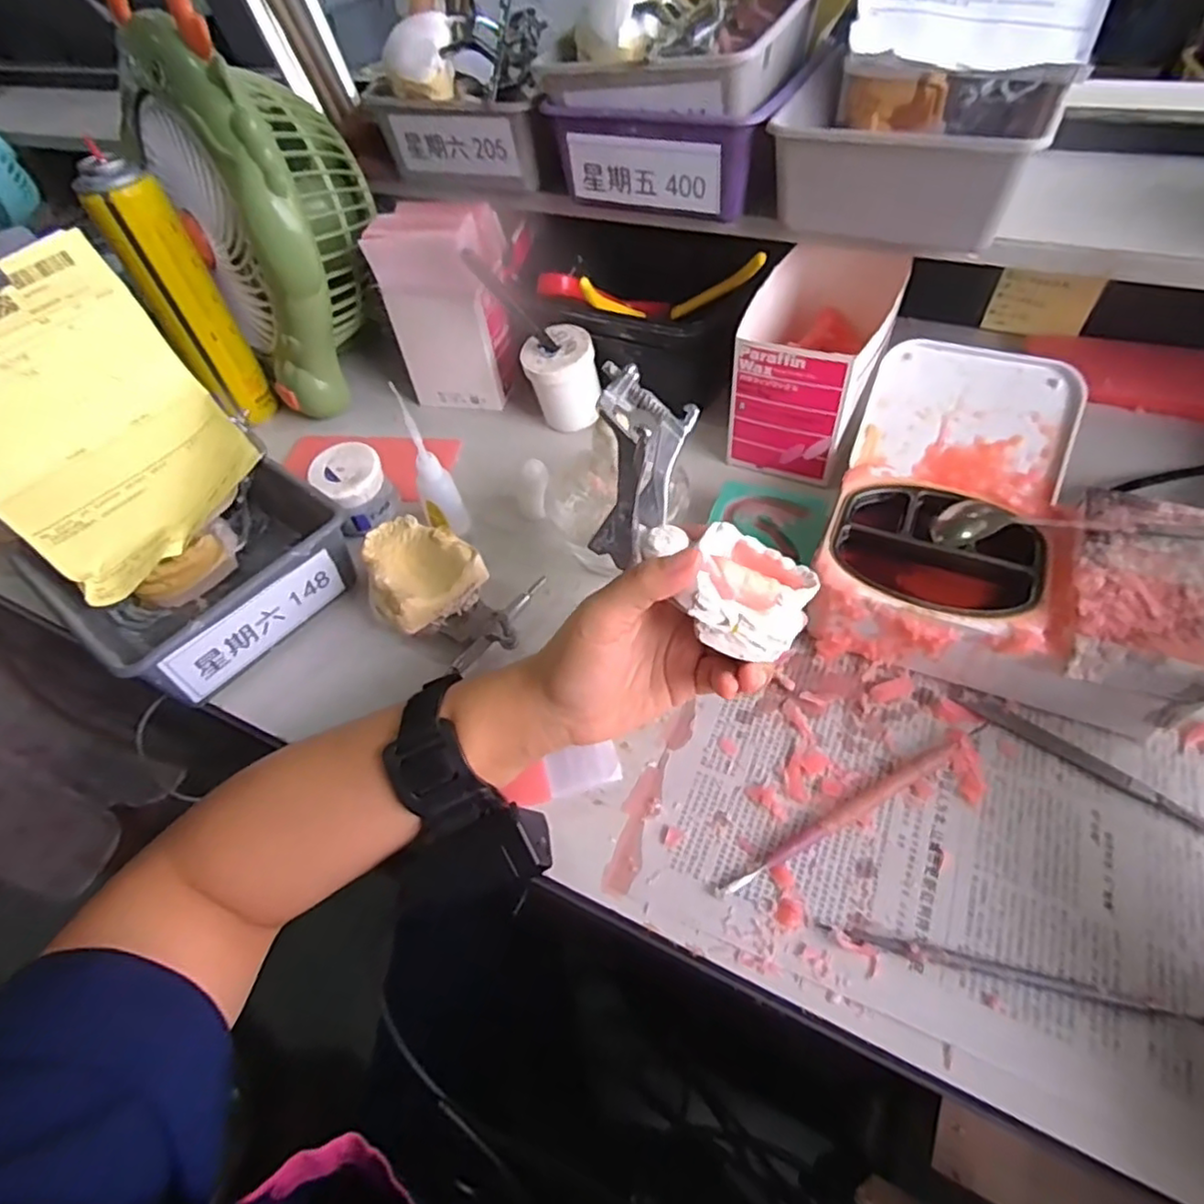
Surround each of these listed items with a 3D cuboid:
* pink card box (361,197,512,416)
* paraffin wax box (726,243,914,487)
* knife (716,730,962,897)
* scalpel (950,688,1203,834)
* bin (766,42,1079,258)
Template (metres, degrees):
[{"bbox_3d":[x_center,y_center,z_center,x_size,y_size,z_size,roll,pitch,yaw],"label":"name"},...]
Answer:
[{"bbox_3d":[-0.123,-0.240,0.536,0.095,0.143,0.068,-2,52,6],"label":"pink card box"},{"bbox_3d":[0.162,-0.189,0.496,0.090,0.094,0.173,17,57,18],"label":"paraffin wax box"},{"bbox_3d":[0.127,0.106,0.335,0.156,0.008,0.011,-28,54,-14],"label":"knife"},{"bbox_3d":[0.250,0.082,0.341,0.131,0.012,0.012,33,62,20],"label":"scalpel"},{"bbox_3d":[0.193,-0.292,0.421,0.150,0.073,0.137,19,57,21],"label":"bin"}]

